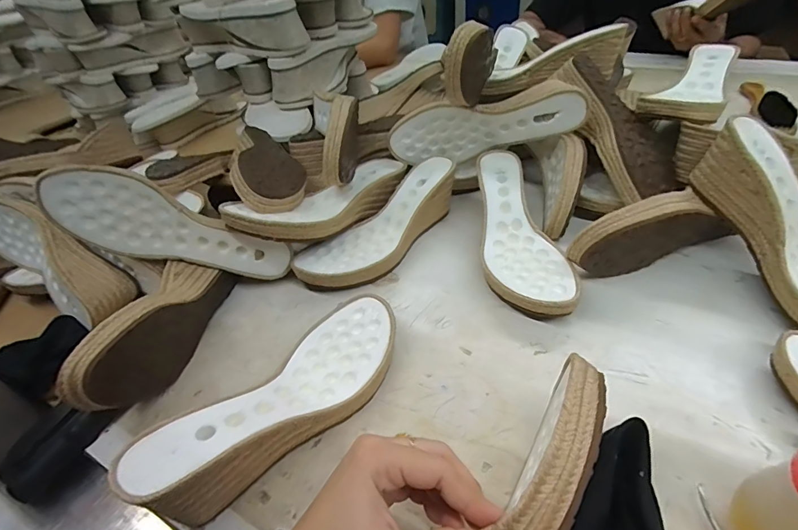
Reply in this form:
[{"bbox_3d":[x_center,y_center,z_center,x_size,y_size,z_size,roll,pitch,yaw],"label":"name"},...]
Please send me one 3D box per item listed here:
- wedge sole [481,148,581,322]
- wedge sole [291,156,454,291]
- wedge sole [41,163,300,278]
[{"bbox_3d":[0.131,-0.041,0.462,0.080,0.065,0.230,-4,41,4],"label":"wedge sole"},{"bbox_3d":[-0.017,-0.046,0.497,0.224,0.066,0.072,-32,46,-27],"label":"wedge sole"},{"bbox_3d":[-0.237,-0.033,0.449,0.235,0.082,0.050,21,36,-20],"label":"wedge sole"}]

